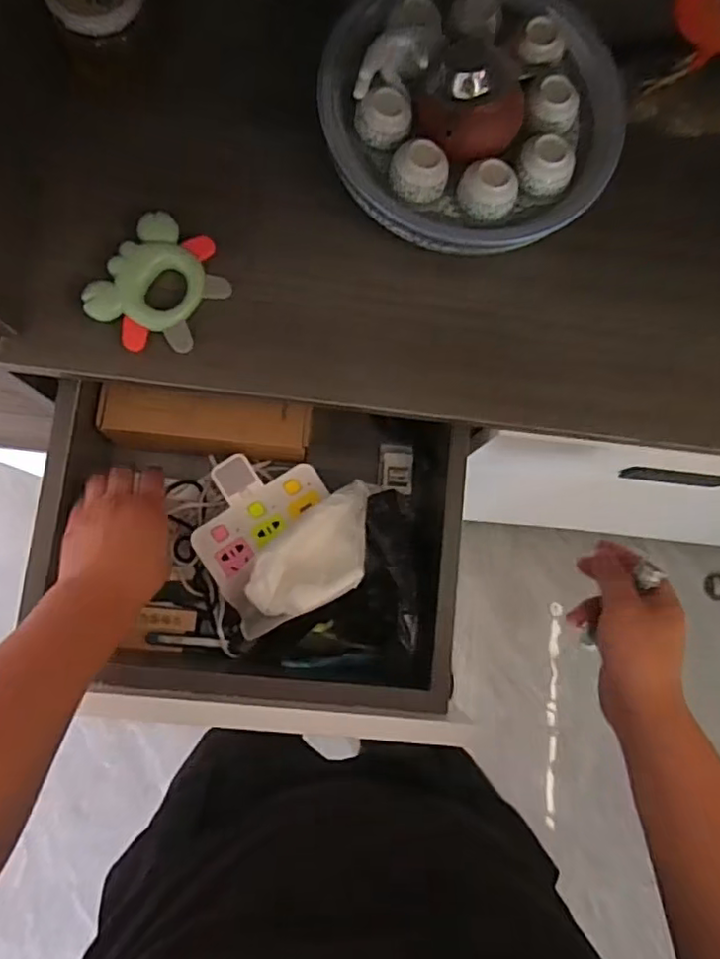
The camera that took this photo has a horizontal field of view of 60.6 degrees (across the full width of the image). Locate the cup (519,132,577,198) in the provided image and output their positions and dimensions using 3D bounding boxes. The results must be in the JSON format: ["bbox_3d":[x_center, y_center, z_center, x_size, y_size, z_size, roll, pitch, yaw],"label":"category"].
[{"bbox_3d":[0.145,-0.244,0.479,0.039,0.025,0.036,1,82,-5],"label":"cup"}]

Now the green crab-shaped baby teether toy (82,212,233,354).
[{"bbox_3d":[-0.157,-0.153,0.489,0.083,0.016,0.104,33,81,0],"label":"green crab-shaped baby teether toy"}]

